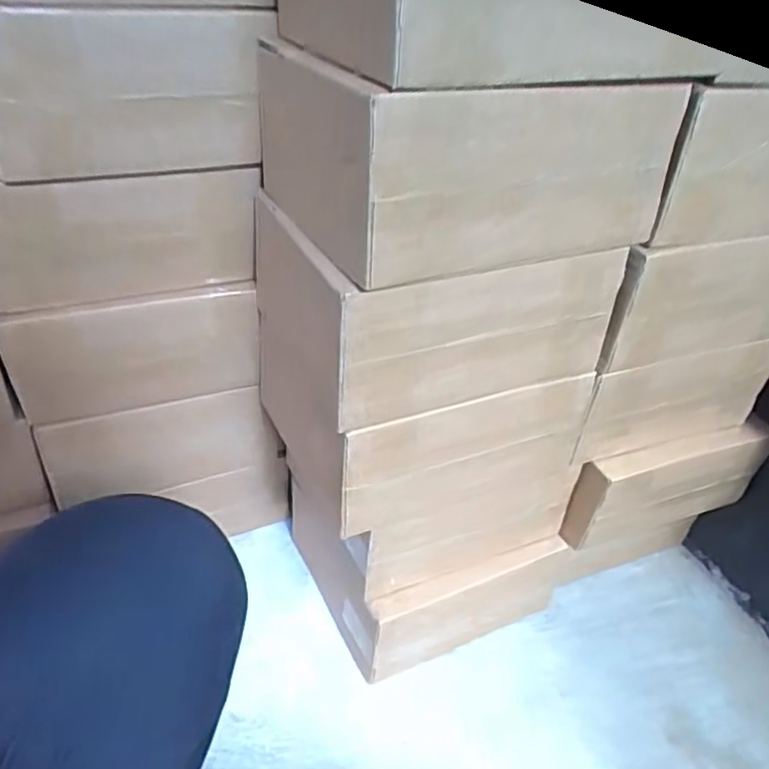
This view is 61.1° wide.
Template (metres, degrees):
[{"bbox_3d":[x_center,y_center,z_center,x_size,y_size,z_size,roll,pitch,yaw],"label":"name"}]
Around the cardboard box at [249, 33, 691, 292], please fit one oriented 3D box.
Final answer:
[{"bbox_3d":[0.046,-0.181,0.515,0.274,0.140,0.203,-14,42,-25],"label":"cardboard box"}]

